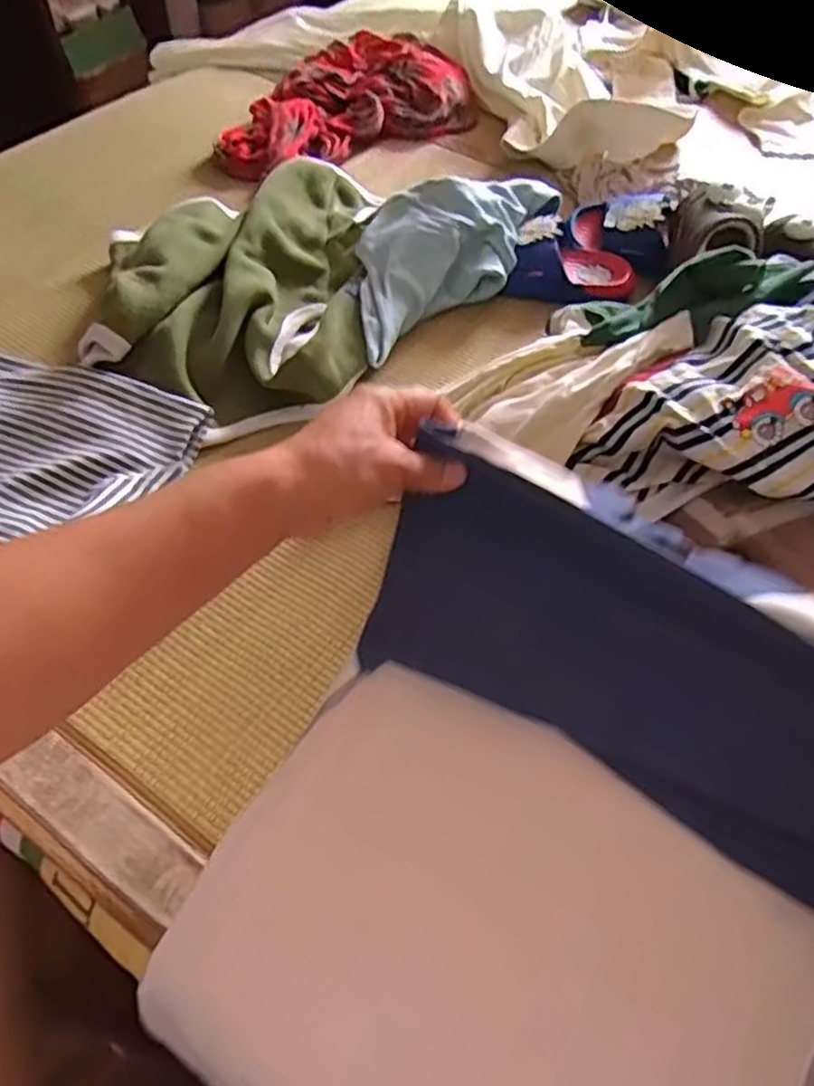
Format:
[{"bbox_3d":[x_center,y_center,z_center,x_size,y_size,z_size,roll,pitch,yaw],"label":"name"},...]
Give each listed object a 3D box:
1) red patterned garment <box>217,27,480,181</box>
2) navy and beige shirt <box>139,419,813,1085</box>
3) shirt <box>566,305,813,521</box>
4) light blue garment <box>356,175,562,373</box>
[{"bbox_3d":[-0.100,-0.591,0.950,0.371,0.050,0.223,-28,60,-20],"label":"red patterned garment"},{"bbox_3d":[0.072,0.179,0.384,0.318,0.075,0.422,27,82,13],"label":"navy and beige shirt"},{"bbox_3d":[0.263,-0.099,0.524,0.278,0.081,0.149,-5,55,-5],"label":"shirt"},{"bbox_3d":[0.039,-0.301,0.724,0.308,0.081,0.116,-38,64,-25],"label":"light blue garment"}]

